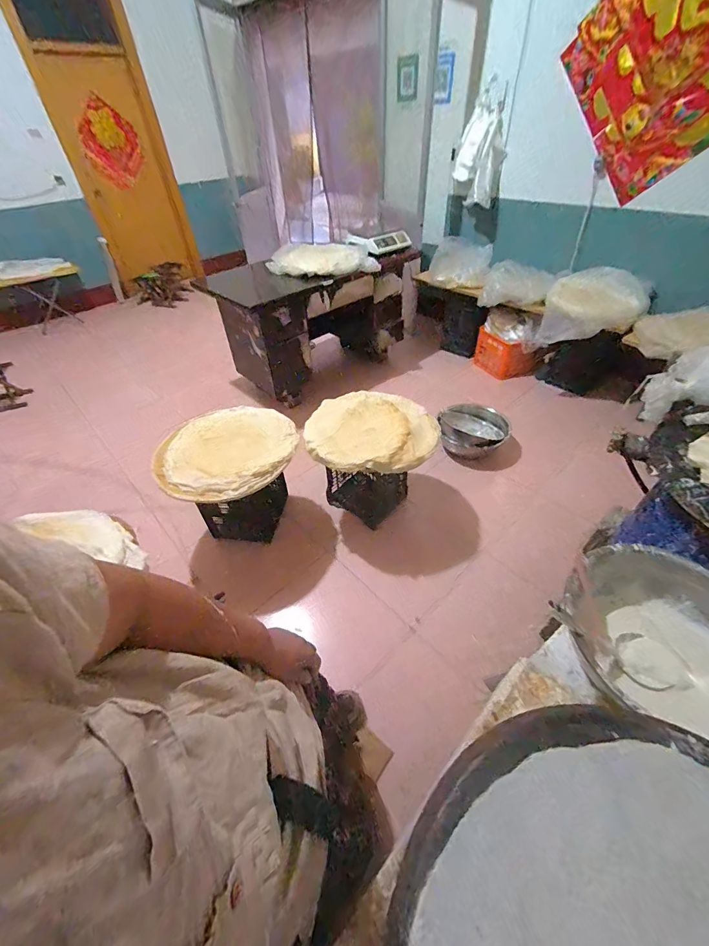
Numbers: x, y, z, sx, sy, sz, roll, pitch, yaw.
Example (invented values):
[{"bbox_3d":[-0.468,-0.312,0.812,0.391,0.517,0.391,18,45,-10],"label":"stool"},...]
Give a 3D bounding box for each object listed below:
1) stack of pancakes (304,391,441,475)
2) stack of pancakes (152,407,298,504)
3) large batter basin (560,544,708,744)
[{"bbox_3d":[0.067,-0.187,1.506,0.536,0.094,0.449,-5,45,-1],"label":"stack of pancakes"},{"bbox_3d":[-0.501,-0.083,1.461,0.551,0.077,0.492,-27,49,-22],"label":"stack of pancakes"},{"bbox_3d":[0.650,0.357,0.761,0.363,0.148,0.376,-2,45,2],"label":"large batter basin"}]

